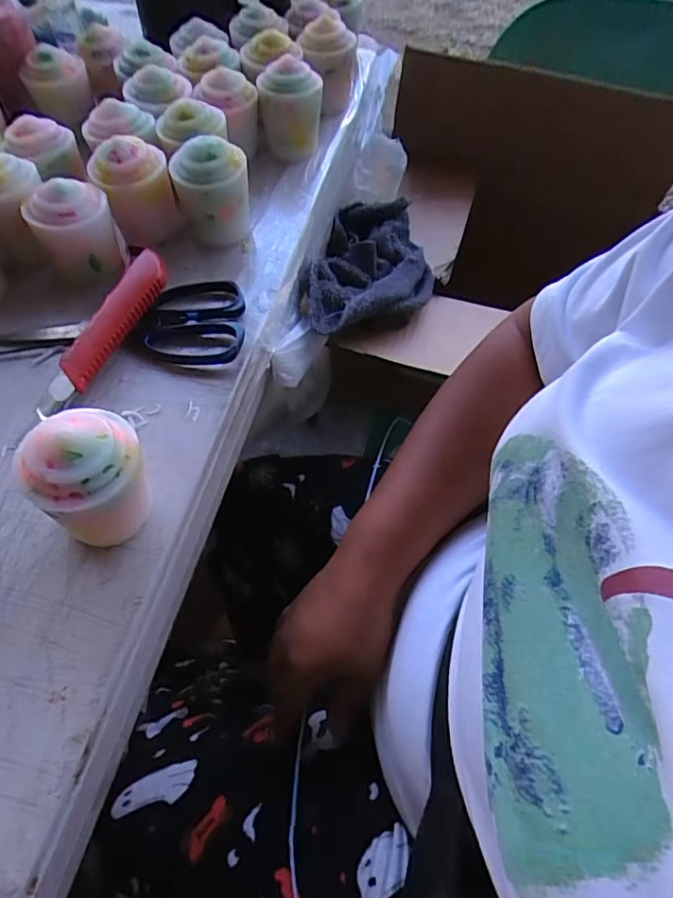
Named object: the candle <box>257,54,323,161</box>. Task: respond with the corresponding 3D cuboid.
[{"bbox_3d":[-0.040,-0.298,0.478,0.054,0.077,0.047,-6,57,-3],"label":"candle"}]

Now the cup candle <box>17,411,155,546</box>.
[{"bbox_3d":[-0.127,0.016,0.282,0.056,0.071,0.060,-27,61,-16],"label":"cup candle"}]

